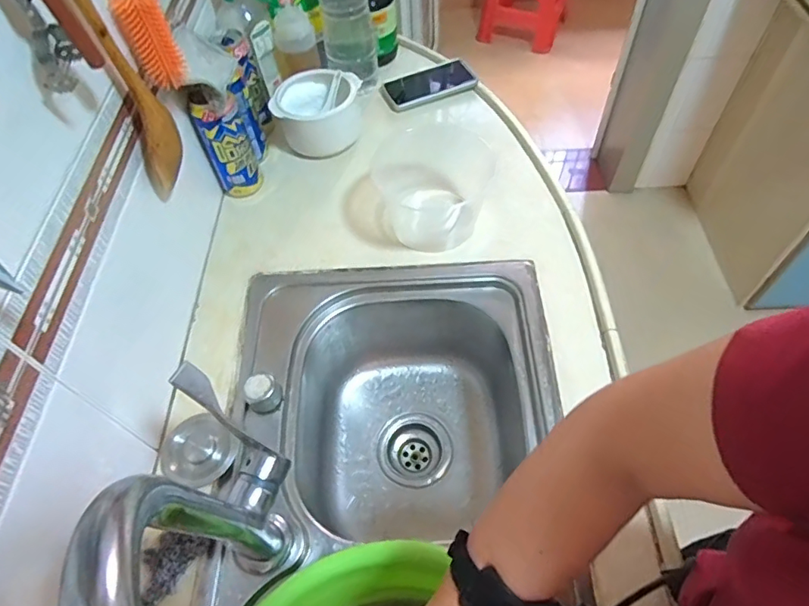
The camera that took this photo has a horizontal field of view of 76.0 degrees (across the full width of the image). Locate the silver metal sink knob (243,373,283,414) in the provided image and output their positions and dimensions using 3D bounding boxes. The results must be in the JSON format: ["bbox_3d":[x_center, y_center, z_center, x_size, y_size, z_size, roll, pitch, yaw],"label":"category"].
[{"bbox_3d":[-0.171,0.109,0.630,0.039,0.037,0.034,-9,56,-3],"label":"silver metal sink knob"}]

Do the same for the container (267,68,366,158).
[{"bbox_3d":[-0.144,-0.327,0.874,0.134,0.087,0.129,4,56,6],"label":"container"}]

